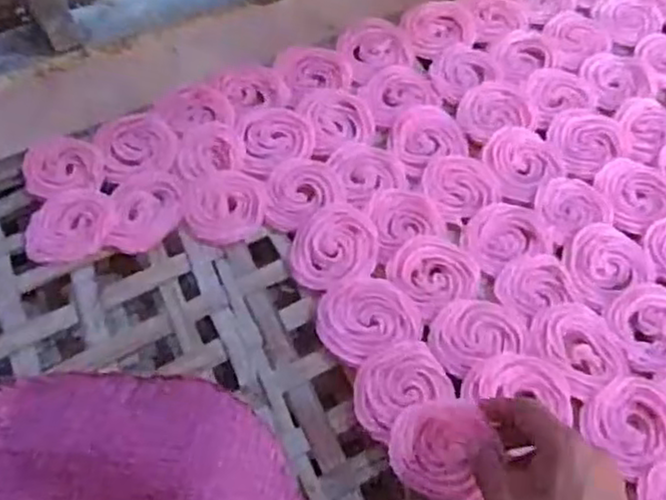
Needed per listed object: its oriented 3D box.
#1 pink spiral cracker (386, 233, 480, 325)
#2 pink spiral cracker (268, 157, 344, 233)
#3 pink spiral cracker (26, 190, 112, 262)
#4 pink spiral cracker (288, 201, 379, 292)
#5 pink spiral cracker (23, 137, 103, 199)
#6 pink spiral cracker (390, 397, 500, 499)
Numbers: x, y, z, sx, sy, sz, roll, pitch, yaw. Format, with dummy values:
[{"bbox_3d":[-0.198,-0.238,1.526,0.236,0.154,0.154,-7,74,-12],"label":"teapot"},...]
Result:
[{"bbox_3d":[0.080,0.016,0.565,0.068,0.006,0.065,-32,62,-20],"label":"pink spiral cracker"},{"bbox_3d":[-0.030,-0.054,0.610,0.073,0.004,0.063,-29,61,-18],"label":"pink spiral cracker"},{"bbox_3d":[-0.220,-0.020,0.590,0.068,0.007,0.068,0,56,0],"label":"pink spiral cracker"},{"bbox_3d":[0.002,-0.004,0.576,0.067,0.004,0.078,9,56,6],"label":"pink spiral cracker"},{"bbox_3d":[-0.236,-0.075,0.615,0.065,0.010,0.058,-7,56,-5],"label":"pink spiral cracker"},{"bbox_3d":[0.076,0.133,0.482,0.067,0.008,0.072,33,63,19],"label":"pink spiral cracker"}]

